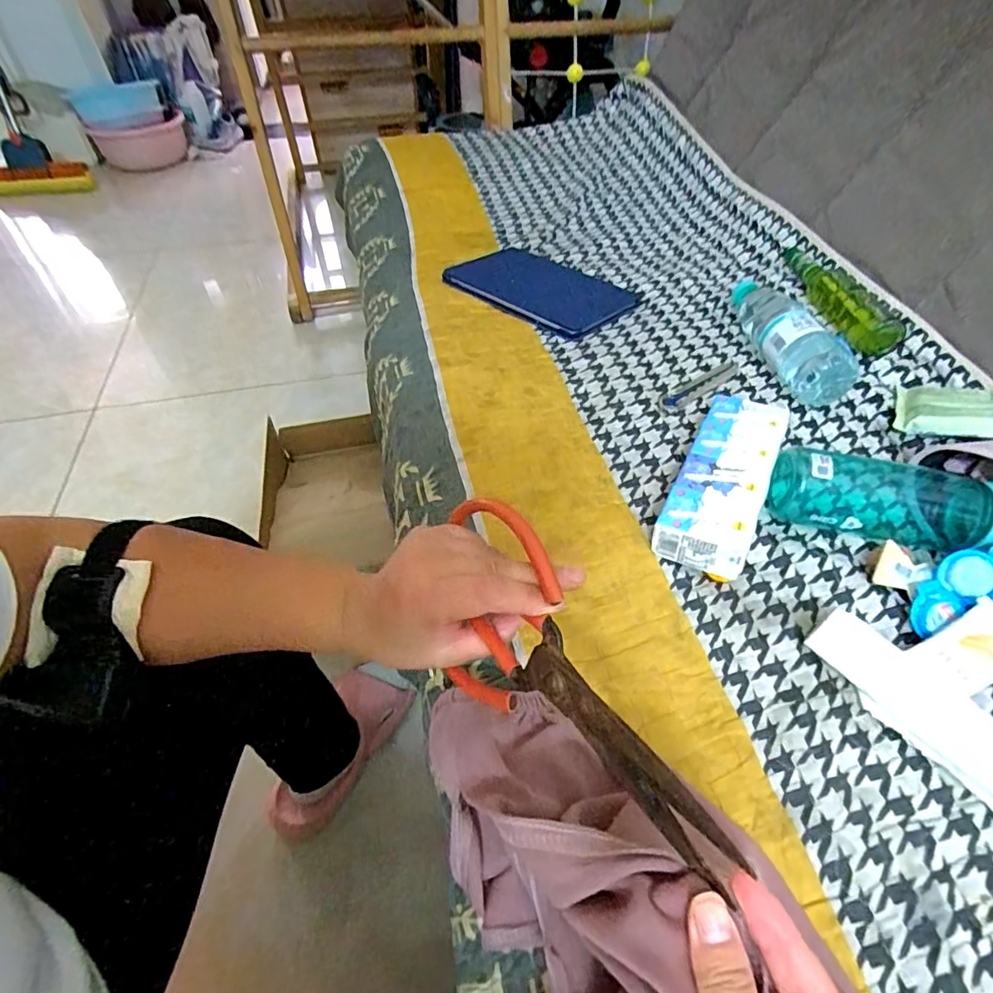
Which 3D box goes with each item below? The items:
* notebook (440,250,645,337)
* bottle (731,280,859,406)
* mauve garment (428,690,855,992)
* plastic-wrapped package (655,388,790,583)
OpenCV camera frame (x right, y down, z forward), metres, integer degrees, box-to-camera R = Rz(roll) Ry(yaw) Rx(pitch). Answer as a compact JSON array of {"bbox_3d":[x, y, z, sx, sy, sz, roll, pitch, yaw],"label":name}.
[{"bbox_3d":[0.066,-0.304,0.758,0.247,0.016,0.184,35,58,26],"label":"notebook"},{"bbox_3d":[0.337,-0.202,0.636,0.066,0.068,0.231,-8,53,-13],"label":"bottle"},{"bbox_3d":[0.120,0.240,0.218,0.124,0.121,0.404,-30,63,-26],"label":"mauve garment"},{"bbox_3d":[0.213,-0.023,0.496,0.075,0.046,0.216,26,53,14],"label":"plastic-wrapped package"}]

